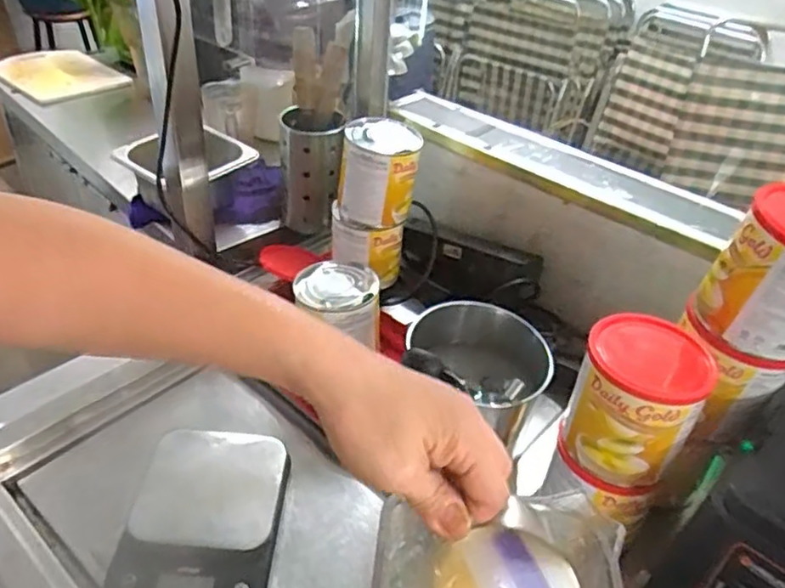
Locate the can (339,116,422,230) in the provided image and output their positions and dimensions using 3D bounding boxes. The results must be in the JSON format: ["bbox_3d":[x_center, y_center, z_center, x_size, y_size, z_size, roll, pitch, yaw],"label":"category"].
[{"bbox_3d":[-0.017,-0.161,0.850,0.096,0.118,0.090,3,38,-2],"label":"can"}]

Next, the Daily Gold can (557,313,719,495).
[{"bbox_3d":[0.205,0.098,0.556,0.094,0.124,0.088,3,38,-2],"label":"Daily Gold can"}]

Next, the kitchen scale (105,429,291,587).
[{"bbox_3d":[-0.184,0.219,0.640,0.146,0.029,0.202,3,38,-1],"label":"kitchen scale"}]

